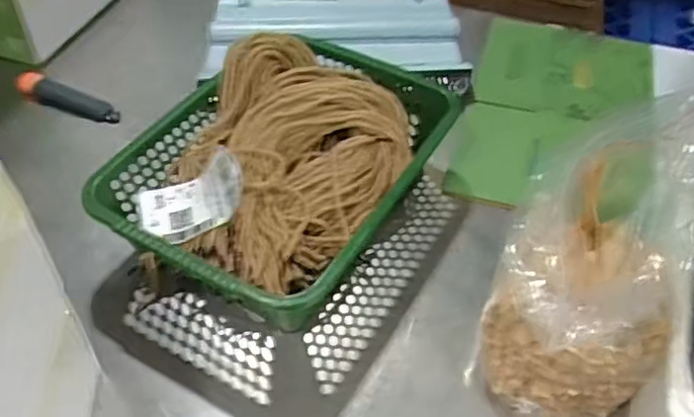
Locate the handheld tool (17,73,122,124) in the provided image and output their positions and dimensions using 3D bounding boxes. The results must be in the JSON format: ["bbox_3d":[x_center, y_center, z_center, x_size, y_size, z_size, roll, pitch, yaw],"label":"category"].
[{"bbox_3d":[-0.381,-0.152,0.894,0.147,0.035,0.029,15,49,13],"label":"handheld tool"}]

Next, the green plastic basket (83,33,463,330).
[{"bbox_3d":[-0.072,-0.045,0.746,0.280,0.102,0.369,24,51,20],"label":"green plastic basket"}]

